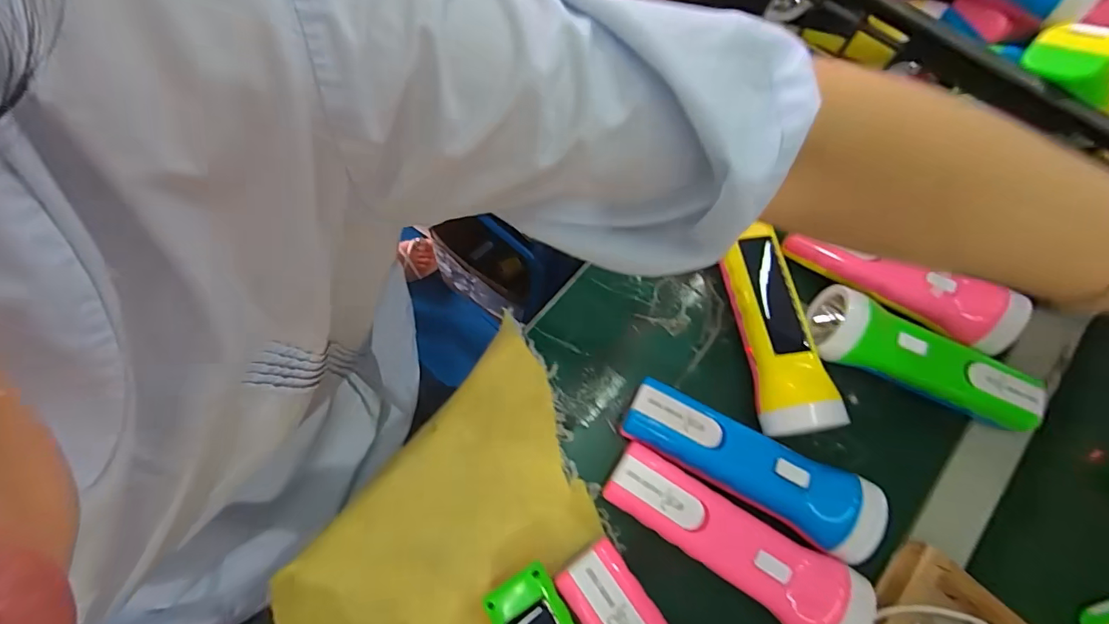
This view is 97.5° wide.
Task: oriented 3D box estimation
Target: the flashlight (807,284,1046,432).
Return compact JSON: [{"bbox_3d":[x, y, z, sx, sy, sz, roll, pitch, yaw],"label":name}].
[{"bbox_3d":[0.267,0.033,0.347,0.162,0.039,0.052,22,73,2],"label":"flashlight"}]

